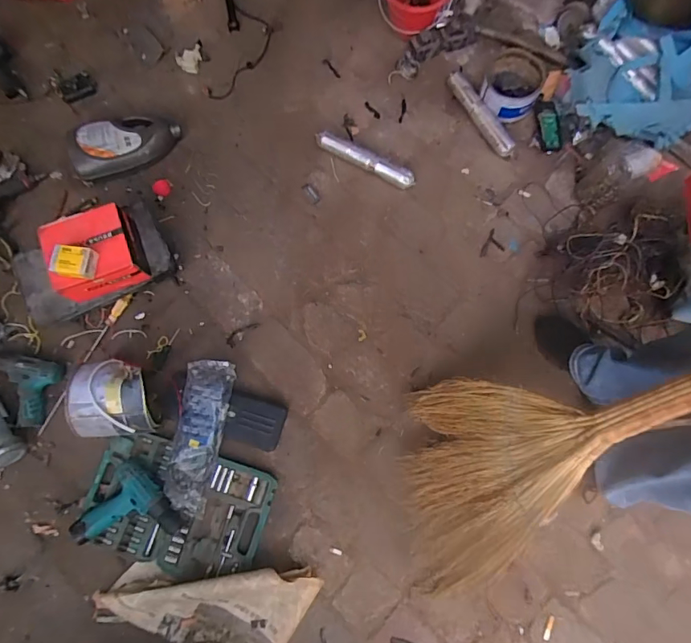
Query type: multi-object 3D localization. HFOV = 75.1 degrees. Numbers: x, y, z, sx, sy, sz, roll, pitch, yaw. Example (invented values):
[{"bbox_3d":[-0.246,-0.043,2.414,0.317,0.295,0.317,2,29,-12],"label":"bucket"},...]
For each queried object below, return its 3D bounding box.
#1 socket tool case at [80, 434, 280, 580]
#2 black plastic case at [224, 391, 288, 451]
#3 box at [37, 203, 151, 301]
[{"bbox_3d":[-0.362,0.396,0.961,0.380,0.035,0.247,18,79,4],"label":"socket tool case"},{"bbox_3d":[-0.206,0.226,1.014,0.126,0.028,0.105,18,79,4],"label":"black plastic case"},{"bbox_3d":[-0.552,-0.153,0.984,0.182,0.108,0.164,-23,76,-5],"label":"box"}]

